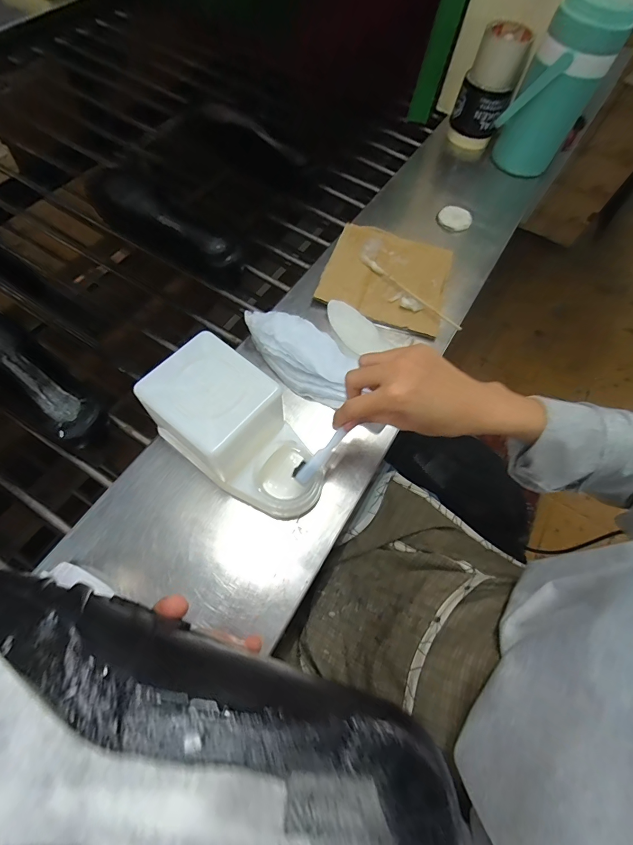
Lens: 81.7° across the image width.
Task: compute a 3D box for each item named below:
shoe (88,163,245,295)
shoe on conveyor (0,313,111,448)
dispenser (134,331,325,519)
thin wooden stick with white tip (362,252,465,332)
[{"bbox_3d":[-0.230,-0.308,0.578,0.252,0.078,0.079,33,67,-1],"label":"shoe"},{"bbox_3d":[-0.374,-0.062,0.452,0.262,0.069,0.092,28,66,8],"label":"shoe on conveyor"},{"bbox_3d":[-0.078,0.017,0.379,0.185,0.108,0.107,38,68,12],"label":"dispenser"},{"bbox_3d":[0.134,-0.196,0.541,0.014,0.009,0.197,-38,74,-19],"label":"thin wooden stick with white tip"}]

